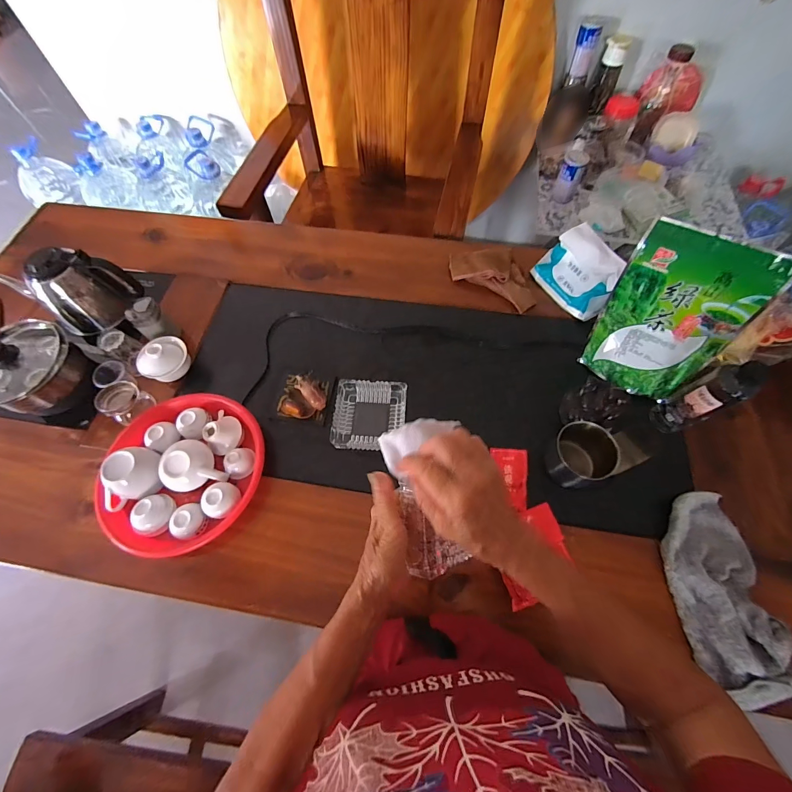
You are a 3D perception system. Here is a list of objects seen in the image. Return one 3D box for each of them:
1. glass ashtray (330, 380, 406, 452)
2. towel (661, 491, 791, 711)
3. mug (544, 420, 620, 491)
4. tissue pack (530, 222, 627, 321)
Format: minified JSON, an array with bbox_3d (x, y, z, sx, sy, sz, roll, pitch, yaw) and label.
[{"bbox_3d":[-0.045,0.034,0.621,0.124,0.035,0.121,1,64,2],"label":"glass ashtray"},{"bbox_3d":[0.436,0.258,0.477,0.113,0.041,0.247,-4,64,-1],"label":"towel"},{"bbox_3d":[0.280,0.092,0.543,0.088,0.074,0.082,-11,65,-4],"label":"mug"},{"bbox_3d":[0.350,-0.235,0.685,0.072,0.117,0.157,-26,67,-11],"label":"tissue pack"}]

